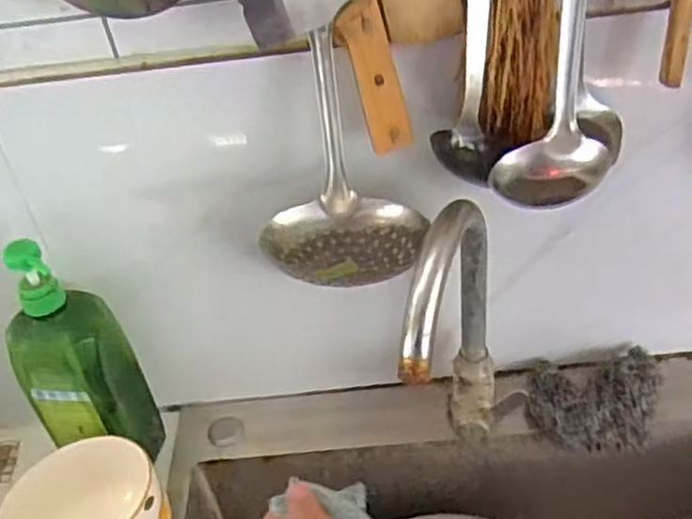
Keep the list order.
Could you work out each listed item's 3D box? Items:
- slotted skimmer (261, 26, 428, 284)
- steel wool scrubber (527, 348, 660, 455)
[{"bbox_3d":[-0.008,-0.068,0.581,0.133,0.210,0.054,-5,39,3],"label":"slotted skimmer"},{"bbox_3d":[0.255,0.142,0.735,0.135,0.027,0.101,-5,39,3],"label":"steel wool scrubber"}]

